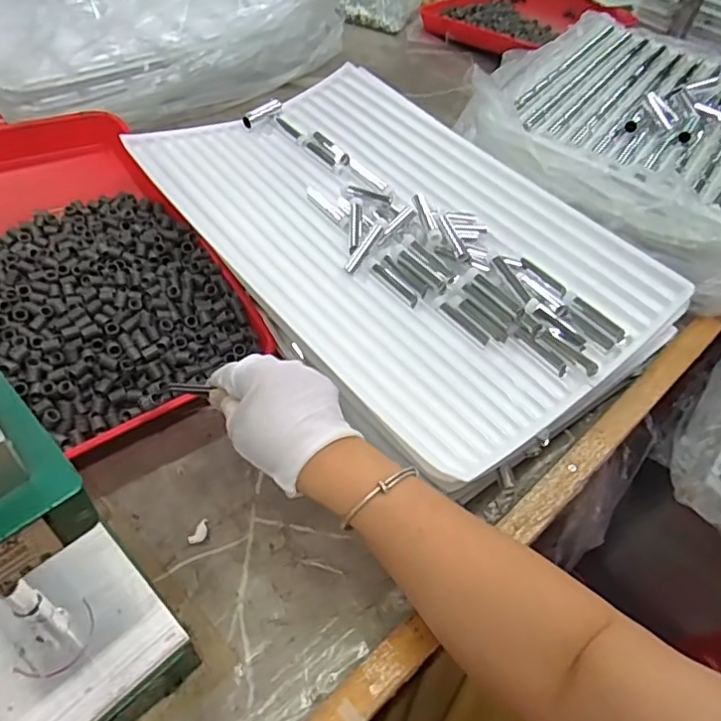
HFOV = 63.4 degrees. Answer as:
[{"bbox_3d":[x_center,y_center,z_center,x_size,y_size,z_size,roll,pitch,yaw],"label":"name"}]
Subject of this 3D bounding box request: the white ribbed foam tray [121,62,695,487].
[{"bbox_3d":[0.034,-0.137,0.587,0.345,0.038,0.507,-28,59,-27],"label":"white ribbed foam tray"}]

